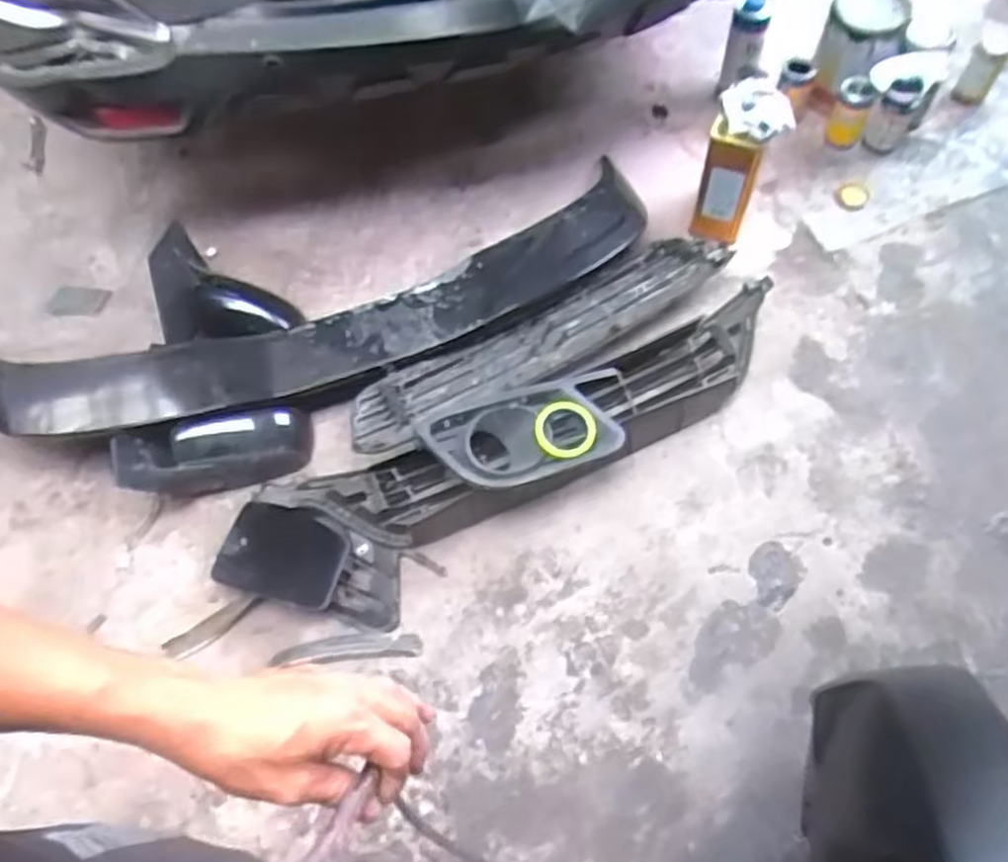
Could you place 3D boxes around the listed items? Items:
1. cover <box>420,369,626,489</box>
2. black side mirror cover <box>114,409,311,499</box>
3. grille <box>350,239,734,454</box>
[{"bbox_3d":[0.039,0.011,1.292,0.331,0.087,0.181,-12,62,-4],"label":"cover"},{"bbox_3d":[-0.484,0.030,1.315,0.303,0.106,0.130,-12,65,-4],"label":"black side mirror cover"},{"bbox_3d":[0.075,-0.176,1.413,0.784,0.086,0.158,-32,65,-13],"label":"grille"}]

